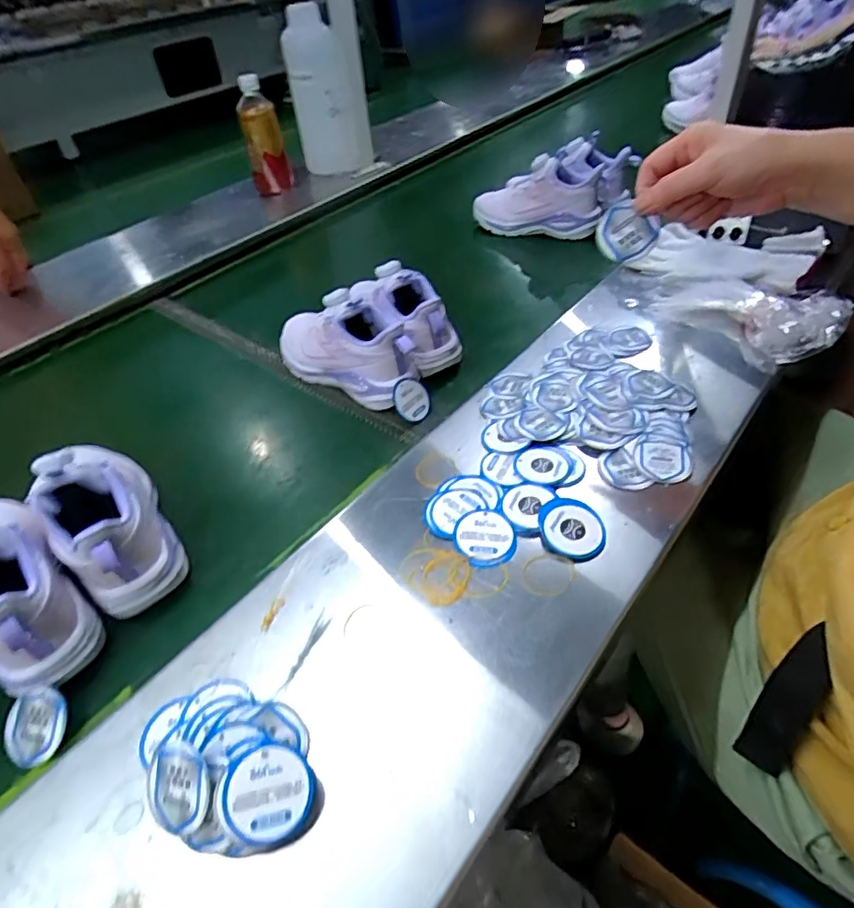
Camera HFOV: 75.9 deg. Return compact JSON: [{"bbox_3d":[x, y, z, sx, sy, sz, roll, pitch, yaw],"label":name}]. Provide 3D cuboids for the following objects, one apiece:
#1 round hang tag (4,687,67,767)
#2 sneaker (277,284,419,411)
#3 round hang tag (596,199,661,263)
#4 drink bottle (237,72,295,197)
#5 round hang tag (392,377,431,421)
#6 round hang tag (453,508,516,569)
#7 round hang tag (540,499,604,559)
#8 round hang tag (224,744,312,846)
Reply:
[{"bbox_3d":[-0.273,0.190,0.382,0.046,0.004,0.049,-3,76,11],"label":"round hang tag"},{"bbox_3d":[-0.098,-0.135,0.630,0.211,0.093,0.087,23,49,25],"label":"sneaker"},{"bbox_3d":[0.166,-0.184,0.459,0.048,0.043,0.007,37,29,1],"label":"round hang tag"},{"bbox_3d":[-0.316,-0.613,1.063,0.073,0.204,0.059,-15,44,-12],"label":"drink bottle"},{"bbox_3d":[-0.015,-0.059,0.594,0.045,0.008,0.046,6,78,-31],"label":"round hang tag"},{"bbox_3d":[0.046,0.065,0.435,0.046,0.004,0.050,-2,43,2],"label":"round hang tag"},{"bbox_3d":[0.113,0.058,0.431,0.045,0.007,0.055,-8,43,-5],"label":"round hang tag"},{"bbox_3d":[-0.090,0.192,0.310,0.049,0.005,0.047,-5,65,-4],"label":"round hang tag"}]

